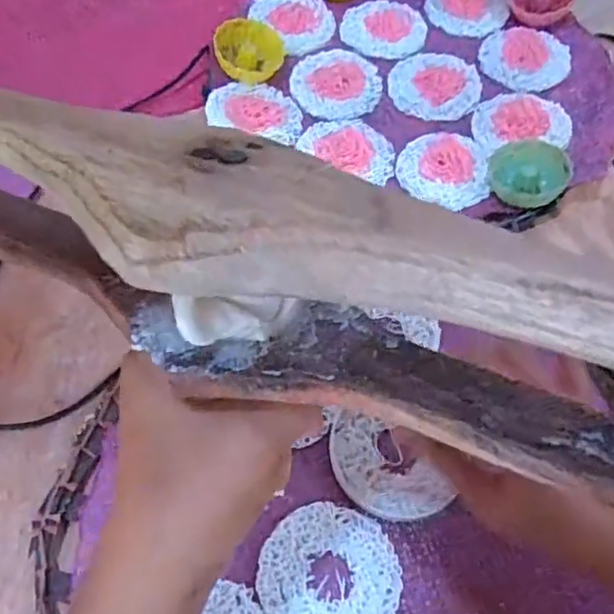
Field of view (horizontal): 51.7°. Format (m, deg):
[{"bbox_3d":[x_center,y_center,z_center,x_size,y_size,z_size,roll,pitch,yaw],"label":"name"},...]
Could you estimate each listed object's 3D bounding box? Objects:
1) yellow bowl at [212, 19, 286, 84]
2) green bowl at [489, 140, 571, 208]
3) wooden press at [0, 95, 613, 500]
[{"bbox_3d":[-0.050,-0.224,0.556,0.060,0.024,0.052,-3,62,-6],"label":"yellow bowl"},{"bbox_3d":[0.174,-0.107,0.495,0.059,0.020,0.062,2,62,-3],"label":"green bowl"},{"bbox_3d":[-0.024,-0.013,0.184,0.263,0.066,0.051,20,62,16],"label":"wooden press"}]

